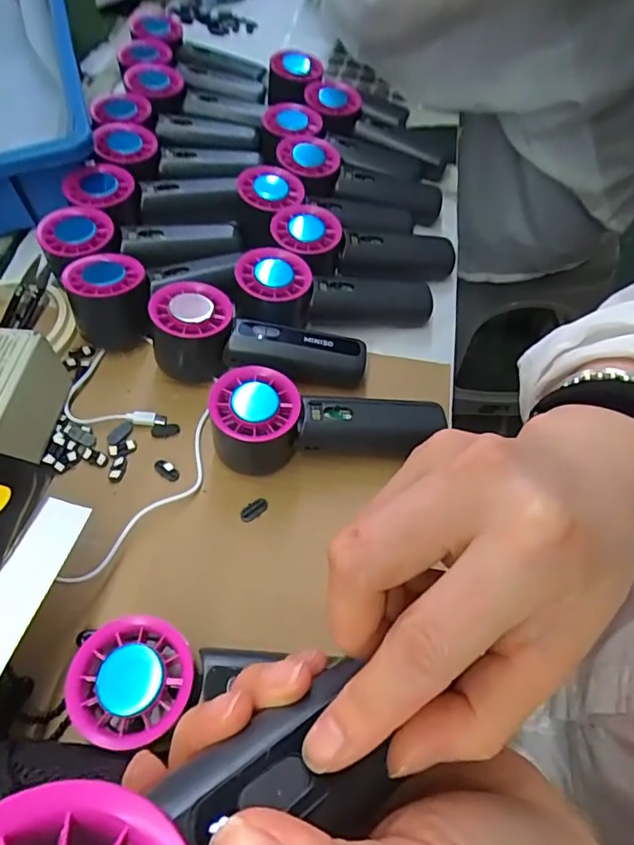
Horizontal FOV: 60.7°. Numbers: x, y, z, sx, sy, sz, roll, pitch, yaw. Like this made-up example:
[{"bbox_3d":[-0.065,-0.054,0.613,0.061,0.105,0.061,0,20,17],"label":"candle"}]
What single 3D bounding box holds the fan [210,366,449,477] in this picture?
[{"bbox_3d":[0.007,0.001,0.368,0.154,0.052,0.064,-4,58,-2],"label":"fan"}]

